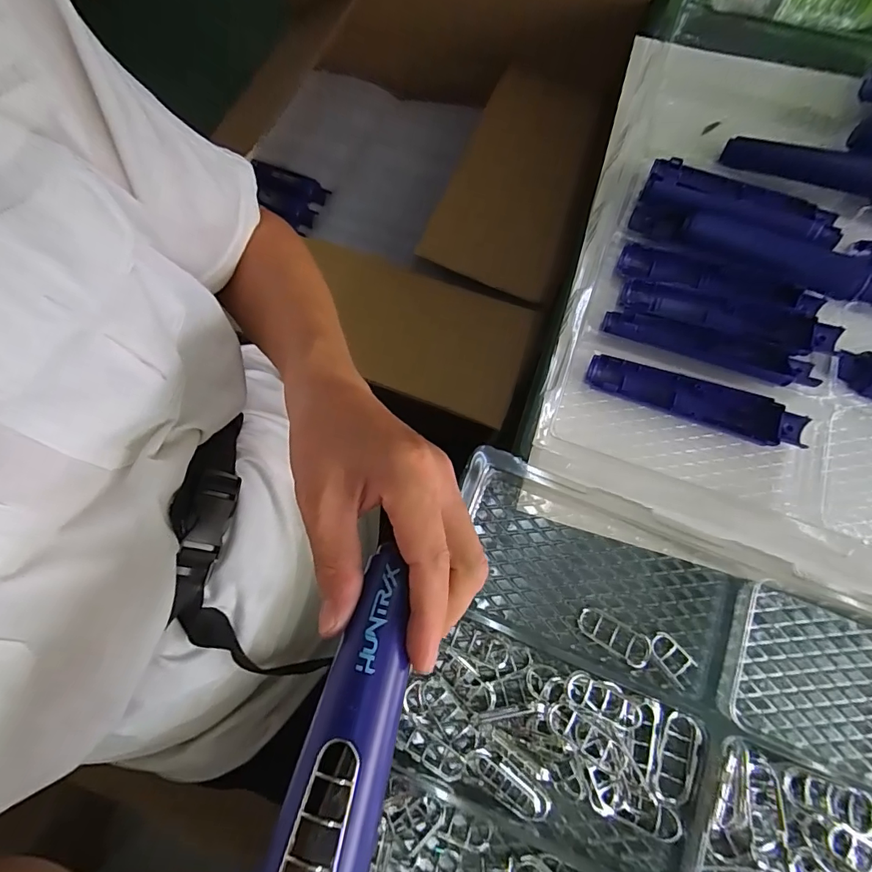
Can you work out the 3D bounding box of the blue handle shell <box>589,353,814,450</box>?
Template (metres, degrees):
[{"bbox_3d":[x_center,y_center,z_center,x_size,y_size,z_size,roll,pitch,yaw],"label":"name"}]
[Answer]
[{"bbox_3d":[0.207,-0.030,0.374,0.165,0.015,0.036,22,74,8],"label":"blue handle shell"}]

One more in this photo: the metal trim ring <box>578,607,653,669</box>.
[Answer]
[{"bbox_3d":[0.126,0.143,0.329,0.052,0.009,0.022,28,75,9],"label":"metal trim ring"}]

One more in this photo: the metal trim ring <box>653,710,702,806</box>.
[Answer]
[{"bbox_3d":[0.157,0.210,0.302,0.024,0.007,0.052,24,74,8],"label":"metal trim ring"}]

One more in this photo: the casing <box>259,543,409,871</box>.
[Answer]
[{"bbox_3d":[-0.036,0.130,0.189,0.035,0.028,0.161,11,58,4],"label":"casing"}]

